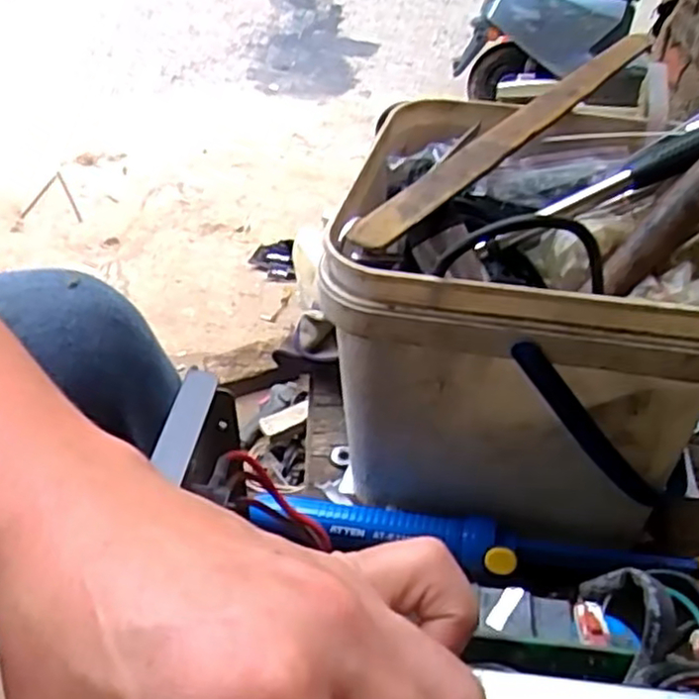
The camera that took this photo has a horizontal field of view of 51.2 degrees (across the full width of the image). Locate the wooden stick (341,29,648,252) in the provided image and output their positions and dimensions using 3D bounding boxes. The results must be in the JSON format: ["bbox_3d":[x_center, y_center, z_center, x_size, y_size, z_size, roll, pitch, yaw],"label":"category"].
[{"bbox_3d":[0.100,-0.133,0.424,0.024,0.010,0.298,35,54,21],"label":"wooden stick"}]

